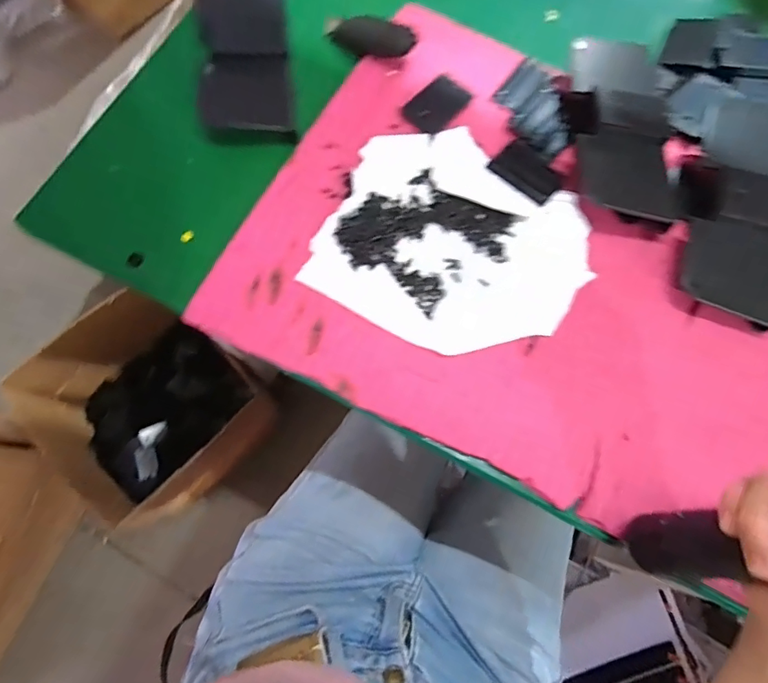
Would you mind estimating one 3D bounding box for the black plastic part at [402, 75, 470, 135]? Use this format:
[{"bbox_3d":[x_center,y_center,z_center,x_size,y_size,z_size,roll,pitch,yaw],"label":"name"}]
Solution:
[{"bbox_3d":[0.043,-0.192,0.400,0.034,0.004,0.052,41,77,10],"label":"black plastic part"}]

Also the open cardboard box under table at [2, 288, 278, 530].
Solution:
[{"bbox_3d":[-0.439,0.118,0.965,0.367,0.256,0.340,38,77,9],"label":"open cardboard box under table"}]

